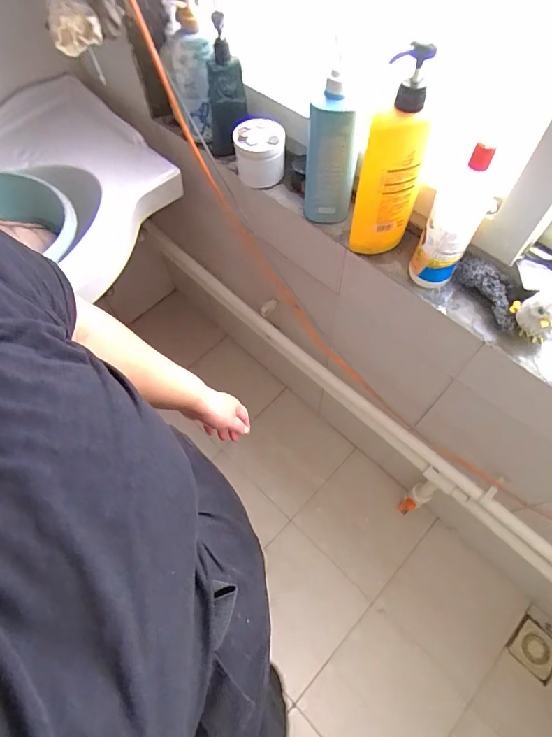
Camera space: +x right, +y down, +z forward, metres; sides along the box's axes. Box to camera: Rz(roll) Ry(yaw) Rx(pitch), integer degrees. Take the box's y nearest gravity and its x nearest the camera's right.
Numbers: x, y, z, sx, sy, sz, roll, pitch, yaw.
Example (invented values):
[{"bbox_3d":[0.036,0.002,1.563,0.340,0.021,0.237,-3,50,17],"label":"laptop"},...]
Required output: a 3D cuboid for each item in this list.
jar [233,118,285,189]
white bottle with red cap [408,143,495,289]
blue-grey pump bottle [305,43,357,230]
[{"bbox_3d":[-0.023,-0.372,0.707,0.090,0.073,0.088,3,64,4],"label":"jar"},{"bbox_3d":[0.224,-0.182,0.521,0.057,0.189,0.053,33,70,18],"label":"white bottle with red cap"},{"bbox_3d":[0.074,-0.304,0.591,0.062,0.197,0.077,-8,63,-1],"label":"blue-grey pump bottle"}]

